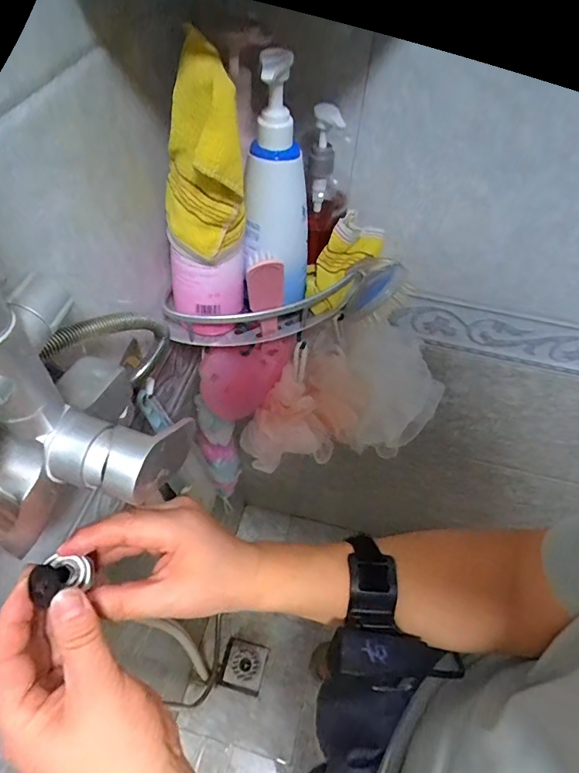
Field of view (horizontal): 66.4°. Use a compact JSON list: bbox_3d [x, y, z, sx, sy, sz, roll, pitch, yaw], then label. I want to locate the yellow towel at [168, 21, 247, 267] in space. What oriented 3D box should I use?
[{"bbox_3d":[-0.067,-0.167,0.340,0.066,0.143,0.052,-10,56,-10],"label":"yellow towel"}]

